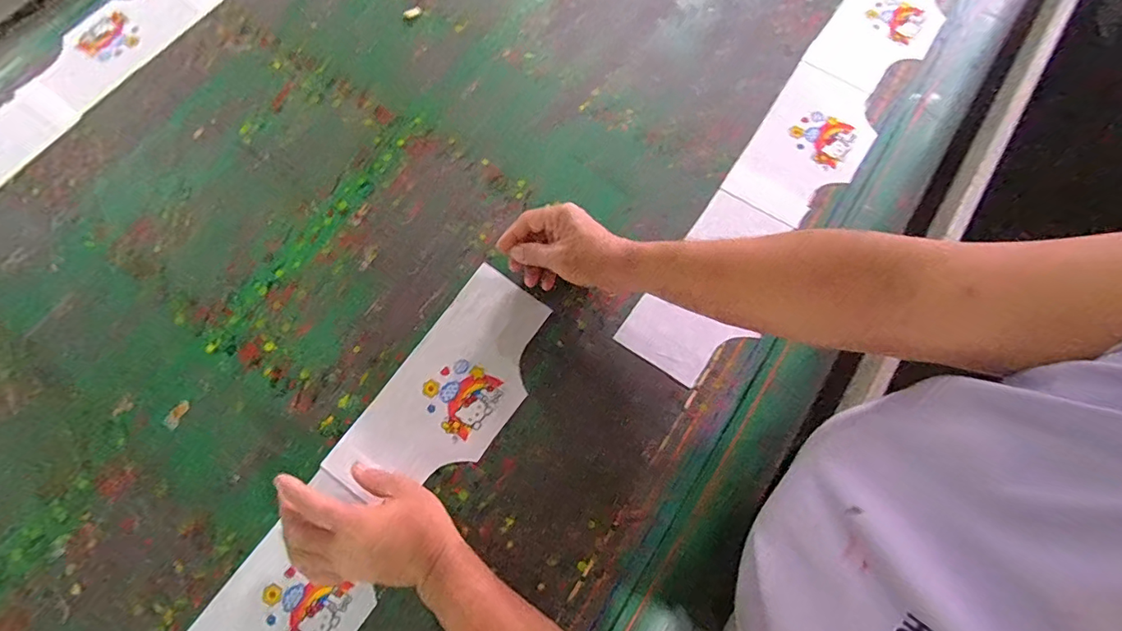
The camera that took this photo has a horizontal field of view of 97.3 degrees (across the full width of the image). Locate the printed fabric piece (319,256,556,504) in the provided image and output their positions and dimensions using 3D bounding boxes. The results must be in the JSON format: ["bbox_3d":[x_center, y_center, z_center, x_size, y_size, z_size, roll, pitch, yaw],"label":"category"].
[{"bbox_3d":[-0.120,0.083,0.554,0.136,0.010,0.278,34,75,11],"label":"printed fabric piece"}]

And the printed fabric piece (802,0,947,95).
[{"bbox_3d":[0.471,-0.420,0.726,0.136,0.008,0.226,36,78,7],"label":"printed fabric piece"}]

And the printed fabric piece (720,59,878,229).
[{"bbox_3d":[0.334,-0.230,0.665,0.137,0.008,0.245,32,75,9],"label":"printed fabric piece"}]

